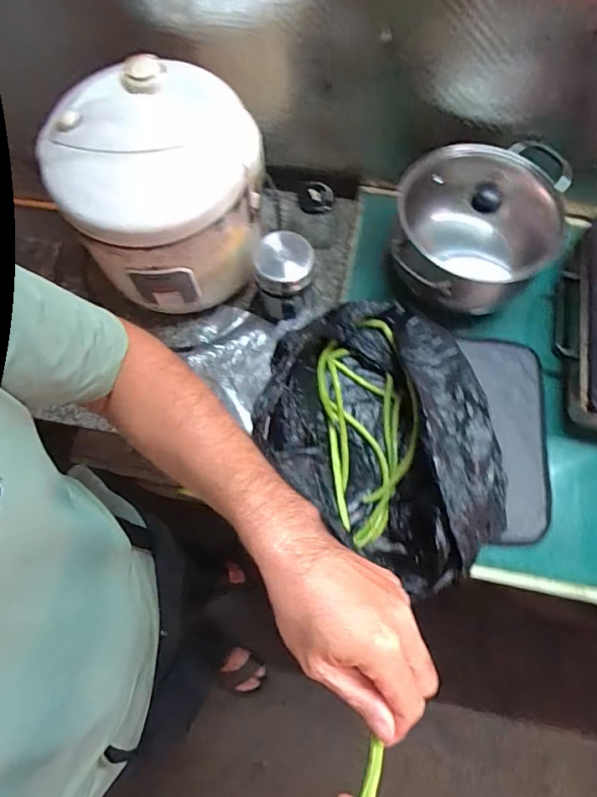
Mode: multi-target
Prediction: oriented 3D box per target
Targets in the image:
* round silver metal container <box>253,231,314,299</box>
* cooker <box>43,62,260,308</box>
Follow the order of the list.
[{"bbox_3d":[-0.020,-0.183,0.647,0.081,0.049,0.076,0,71,0],"label":"round silver metal container"},{"bbox_3d":[-0.174,-0.268,0.647,0.240,0.203,0.219,0,71,0],"label":"cooker"}]

